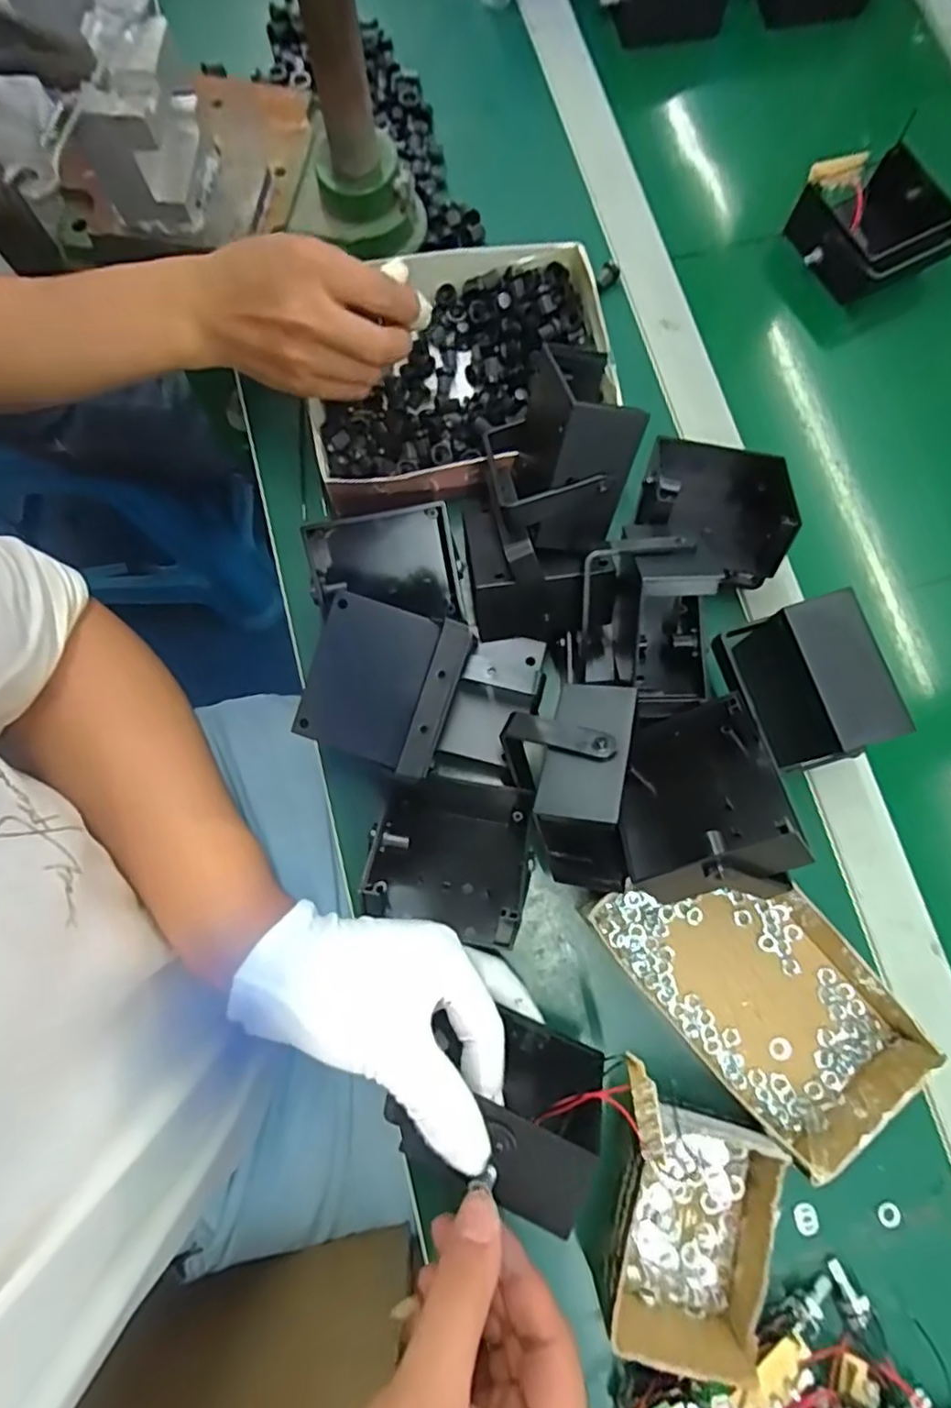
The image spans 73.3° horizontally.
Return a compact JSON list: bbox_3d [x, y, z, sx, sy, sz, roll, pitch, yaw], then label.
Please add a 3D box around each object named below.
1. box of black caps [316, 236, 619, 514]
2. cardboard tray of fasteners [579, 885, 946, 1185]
[{"bbox_3d":[-0.012,-0.226,0.444,0.205,0.044,0.178,-6,78,-2],"label":"box of black caps"},{"bbox_3d":[0.163,0.156,0.369,0.112,0.033,0.178,-39,81,-8],"label":"cardboard tray of fasteners"}]

